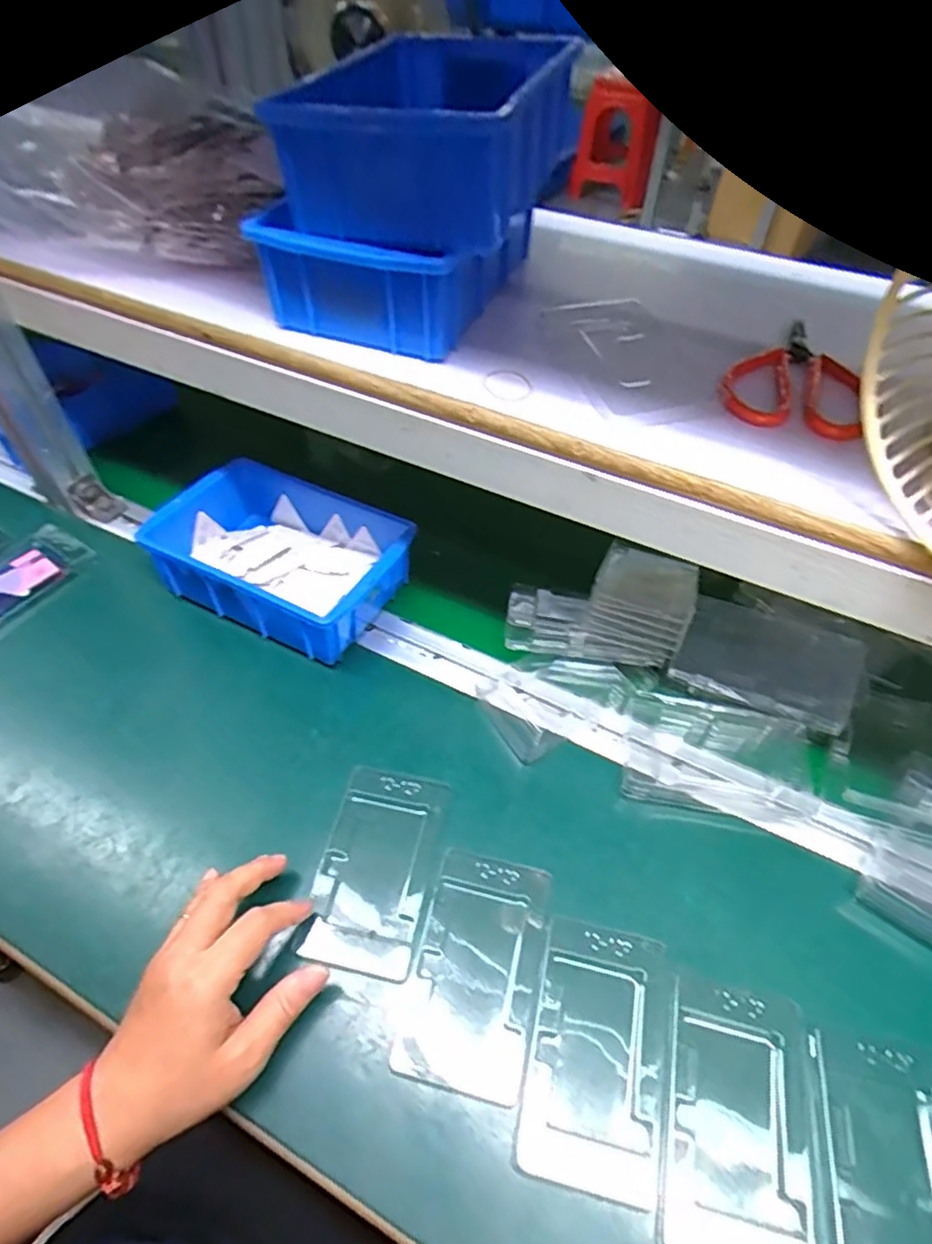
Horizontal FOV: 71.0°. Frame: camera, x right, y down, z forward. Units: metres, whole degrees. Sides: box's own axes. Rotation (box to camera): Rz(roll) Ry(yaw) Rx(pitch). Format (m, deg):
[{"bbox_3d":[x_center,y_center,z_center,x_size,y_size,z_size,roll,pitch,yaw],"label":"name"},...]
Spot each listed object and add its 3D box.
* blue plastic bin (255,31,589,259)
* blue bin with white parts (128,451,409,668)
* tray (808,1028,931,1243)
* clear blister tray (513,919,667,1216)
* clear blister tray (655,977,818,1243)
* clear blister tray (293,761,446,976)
[{"bbox_3d":[-0.016,-0.290,0.405,0.124,0.082,0.214,15,51,11],"label":"blue plastic bin"},{"bbox_3d":[-0.156,-0.054,0.575,0.202,0.071,0.135,22,53,16],"label":"blue bin with white parts"},{"bbox_3d":[0.224,0.290,0.339,0.075,0.013,0.123,10,50,7],"label":"tray"},{"bbox_3d":[0.074,0.244,0.373,0.071,0.015,0.125,12,51,8],"label":"clear blister tray"},{"bbox_3d":[0.146,0.270,0.354,0.076,0.014,0.125,11,50,8],"label":"clear blister tray"},{"bbox_3d":[-0.059,0.161,0.434,0.071,0.015,0.126,9,48,8],"label":"clear blister tray"}]

